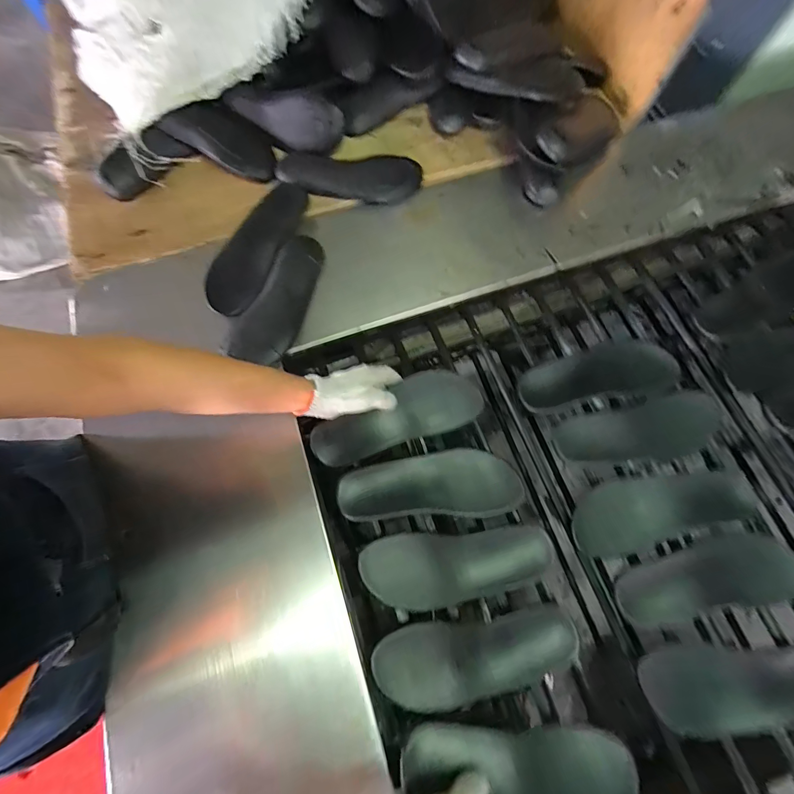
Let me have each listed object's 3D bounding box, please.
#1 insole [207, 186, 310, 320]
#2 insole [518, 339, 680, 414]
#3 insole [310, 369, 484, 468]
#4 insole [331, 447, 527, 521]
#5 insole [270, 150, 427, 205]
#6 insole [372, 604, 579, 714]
[{"bbox_3d":[-0.236,-0.254,0.607,0.094,0.023,0.254,23,73,7],"label":"insole"},{"bbox_3d":[0.311,-0.037,0.556,0.258,0.013,0.085,-14,72,-4],"label":"insole"},{"bbox_3d":[0.001,0.031,0.538,0.249,0.050,0.090,-21,73,-12],"label":"insole"},{"bbox_3d":[0.048,0.122,0.508,0.250,0.023,0.087,-5,72,-1],"label":"insole"},{"bbox_3d":[-0.086,-0.391,0.657,0.252,0.034,0.086,5,72,2],"label":"insole"},{"bbox_3d":[0.096,0.324,0.446,0.242,0.028,0.089,-10,72,-3],"label":"insole"}]

